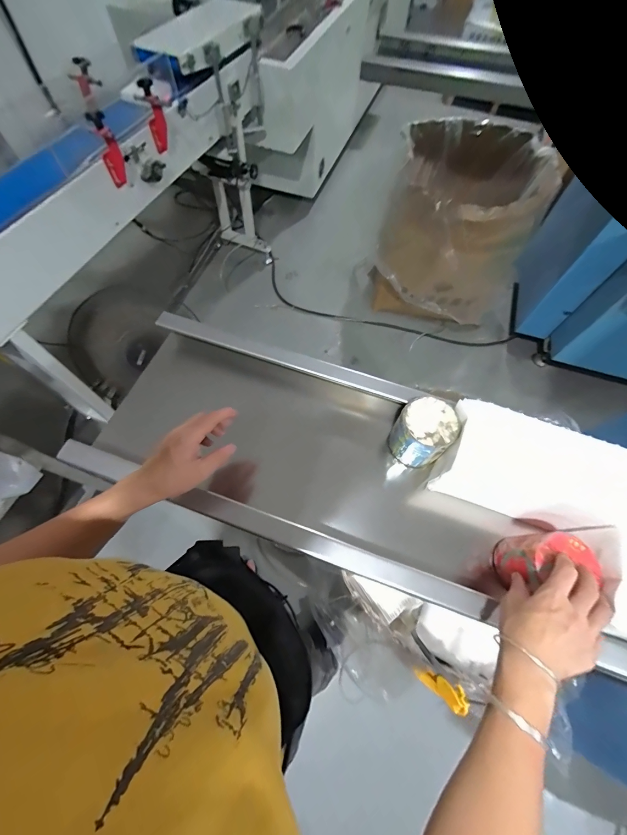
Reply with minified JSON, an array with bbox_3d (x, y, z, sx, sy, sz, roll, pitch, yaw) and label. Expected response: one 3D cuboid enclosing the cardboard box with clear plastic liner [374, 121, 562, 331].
[{"bbox_3d":[0.671,-0.888,1.615,0.620,0.654,0.675,15,65,6],"label":"cardboard box with clear plastic liner"}]

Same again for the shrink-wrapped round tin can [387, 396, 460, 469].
[{"bbox_3d":[0.174,0.027,0.516,0.082,0.091,0.081,1,64,-1],"label":"shrink-wrapped round tin can"}]

